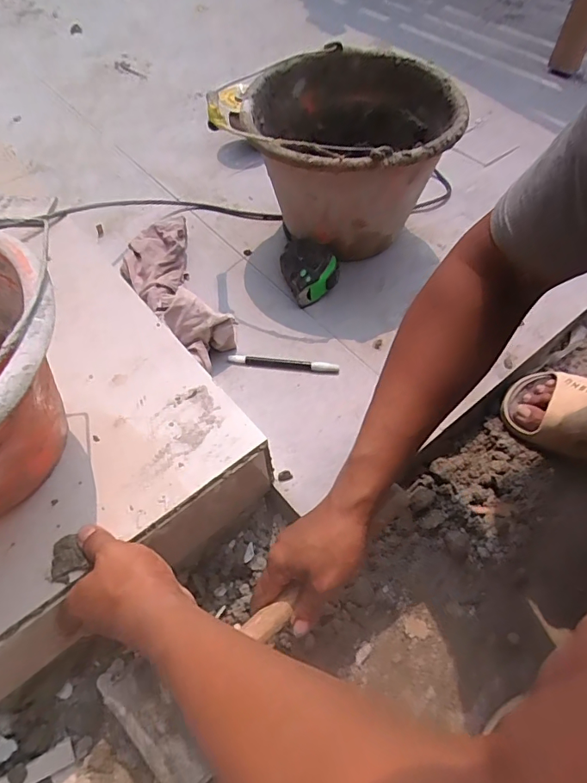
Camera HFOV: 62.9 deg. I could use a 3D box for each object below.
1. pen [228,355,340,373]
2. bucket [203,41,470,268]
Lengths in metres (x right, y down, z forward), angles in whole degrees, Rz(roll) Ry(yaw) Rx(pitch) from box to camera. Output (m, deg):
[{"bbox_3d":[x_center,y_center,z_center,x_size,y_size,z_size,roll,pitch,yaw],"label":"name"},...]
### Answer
[{"bbox_3d":[-0.013,-0.039,0.632,0.144,0.011,0.015,5,56,5],"label":"pen"},{"bbox_3d":[0.069,-0.336,0.720,0.300,0.216,0.300,0,56,1],"label":"bucket"}]

